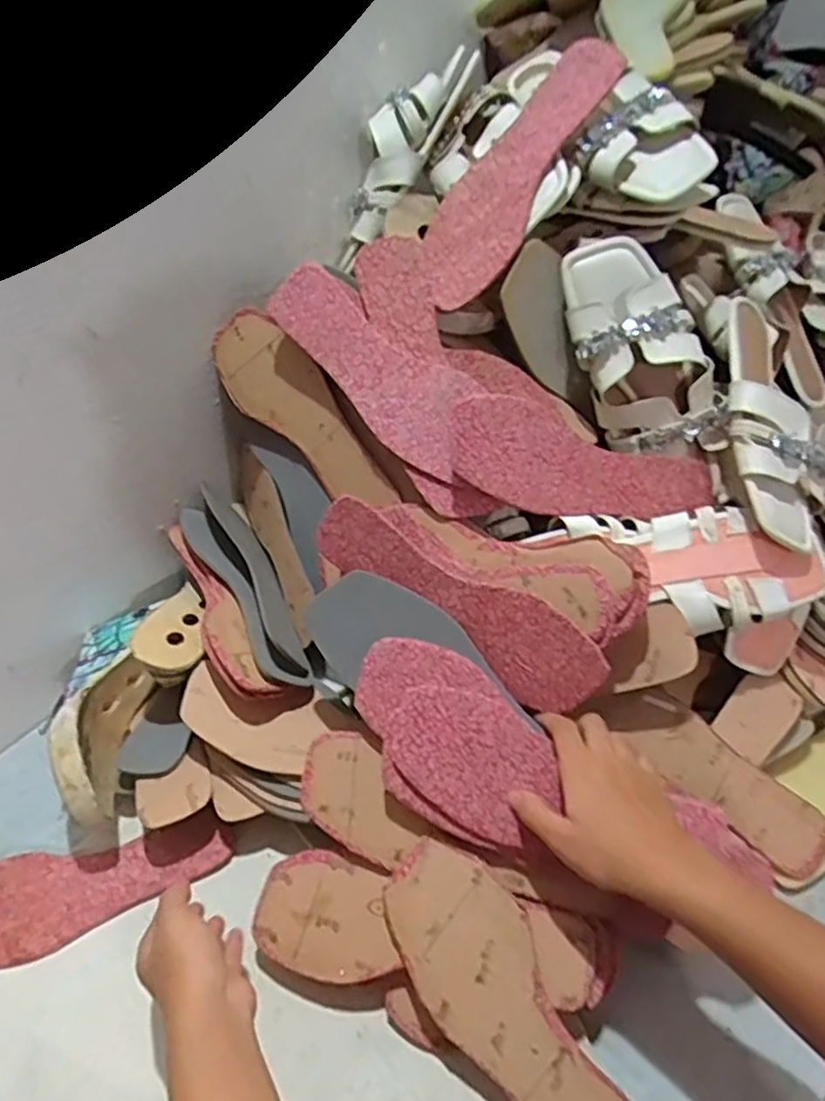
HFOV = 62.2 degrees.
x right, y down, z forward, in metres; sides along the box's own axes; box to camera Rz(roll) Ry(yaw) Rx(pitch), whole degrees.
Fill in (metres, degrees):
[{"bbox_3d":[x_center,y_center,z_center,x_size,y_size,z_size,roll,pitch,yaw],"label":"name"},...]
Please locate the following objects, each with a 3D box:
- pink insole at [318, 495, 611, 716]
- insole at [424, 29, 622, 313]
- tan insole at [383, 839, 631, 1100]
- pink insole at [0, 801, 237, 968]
[{"bbox_3d":[0.033,0.035,0.520,0.237,0.072,0.007,37,20,10],"label":"pink insole"},{"bbox_3d":[0.081,-0.312,0.566,0.081,0.015,0.238,35,95,27],"label":"insole"},{"bbox_3d":[0.072,0.307,0.449,0.083,0.007,0.238,-40,70,-9],"label":"tan insole"},{"bbox_3d":[-0.268,0.275,0.552,0.240,0.013,0.081,-10,46,-7],"label":"pink insole"}]

